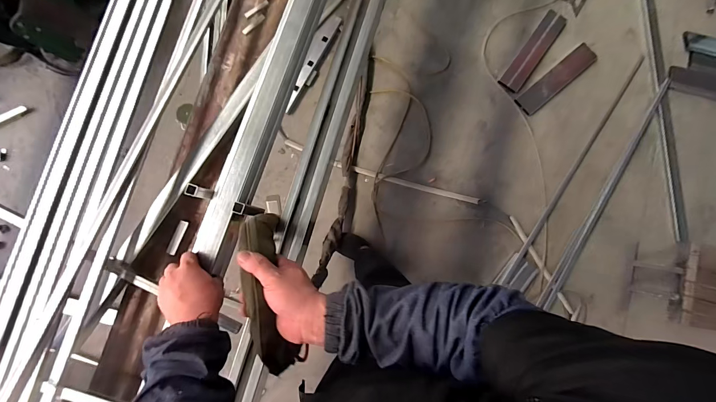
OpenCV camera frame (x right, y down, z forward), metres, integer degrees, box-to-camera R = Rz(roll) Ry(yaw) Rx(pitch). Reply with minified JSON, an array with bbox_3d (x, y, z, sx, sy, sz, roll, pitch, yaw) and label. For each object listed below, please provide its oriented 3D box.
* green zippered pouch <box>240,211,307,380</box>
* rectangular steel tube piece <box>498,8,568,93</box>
[{"bbox_3d":[-0.128,0.135,0.473,0.049,0.099,0.238,-12,79,-2],"label":"green zippered pouch"},{"bbox_3d":[0.840,-0.713,1.543,0.108,0.021,0.443,37,84,3],"label":"rectangular steel tube piece"}]

